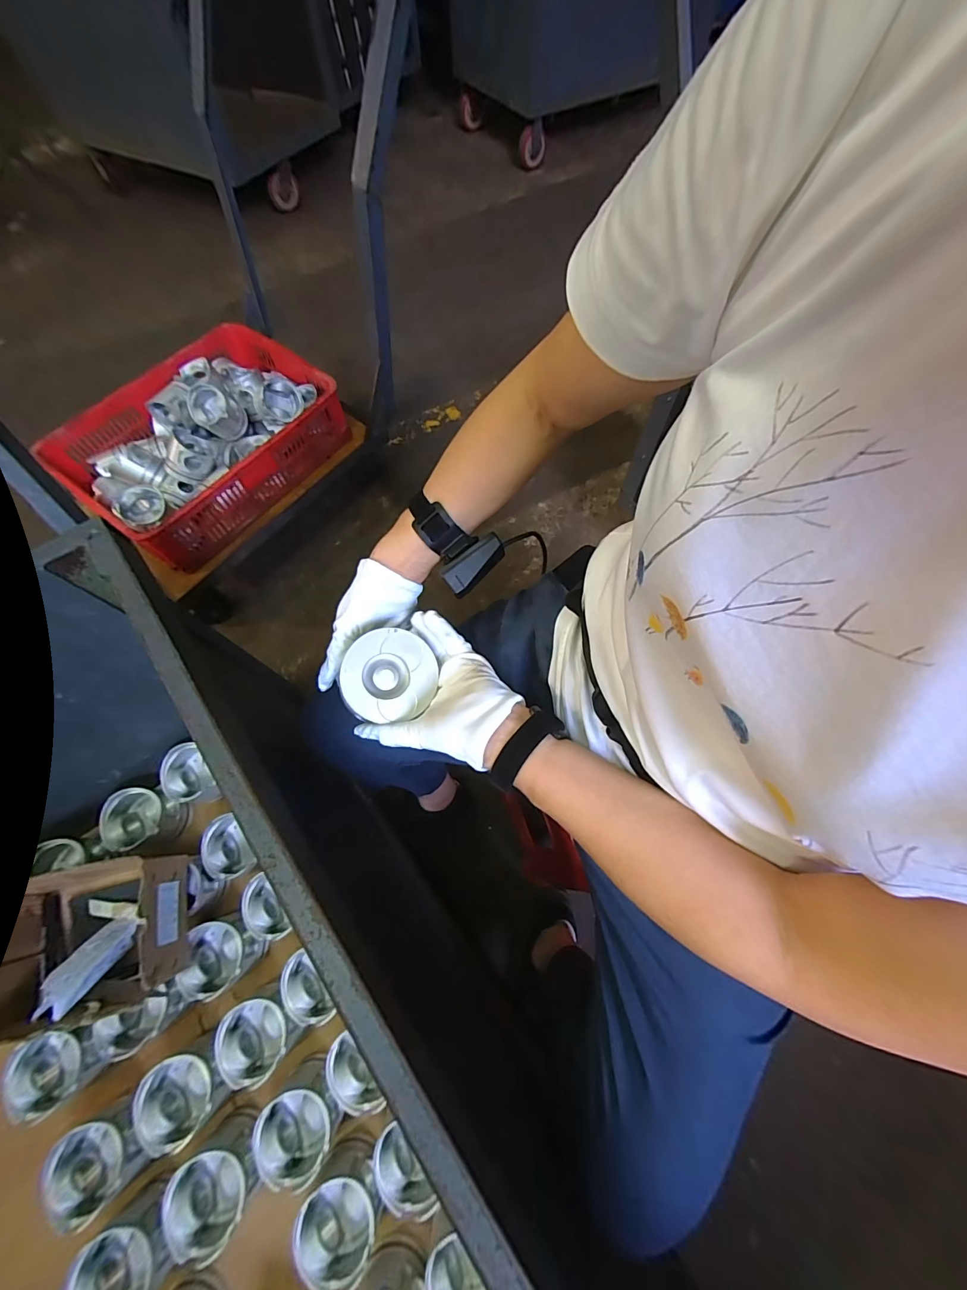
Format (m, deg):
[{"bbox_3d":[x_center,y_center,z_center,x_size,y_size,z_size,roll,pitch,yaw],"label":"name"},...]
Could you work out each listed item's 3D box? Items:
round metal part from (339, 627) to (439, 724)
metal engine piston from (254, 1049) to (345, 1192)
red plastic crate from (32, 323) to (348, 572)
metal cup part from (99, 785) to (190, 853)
[{"bbox_3d":[-0.095,0.031,0.416,0.085,0.034,0.081,-2,81,-16],"label":"round metal part"},{"bbox_3d":[-0.236,0.621,0.548,0.093,0.070,0.098,36,72,15],"label":"metal engine piston"},{"bbox_3d":[-0.706,-0.529,1.062,0.446,0.174,0.606,33,71,14],"label":"red plastic crate"},{"bbox_3d":[-0.556,0.285,0.691,0.101,0.071,0.091,-8,67,-3],"label":"metal cup part"}]

